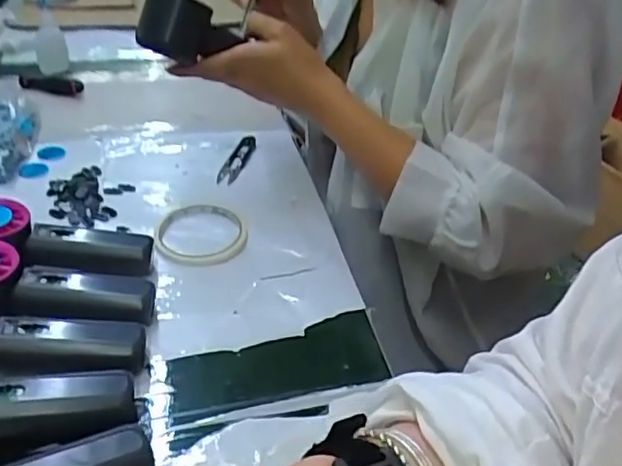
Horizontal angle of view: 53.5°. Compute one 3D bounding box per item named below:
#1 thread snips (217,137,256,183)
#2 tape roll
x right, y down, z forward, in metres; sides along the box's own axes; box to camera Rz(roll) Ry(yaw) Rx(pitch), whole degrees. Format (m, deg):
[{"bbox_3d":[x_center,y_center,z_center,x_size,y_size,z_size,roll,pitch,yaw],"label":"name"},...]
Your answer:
[{"bbox_3d":[-0.086,-0.085,0.716,0.022,0.009,0.111,8,34,8],"label":"thread snips"},{"bbox_3d":[-0.104,-0.001,0.585,0.083,0.006,0.091,-5,35,-11],"label":"tape roll"}]

